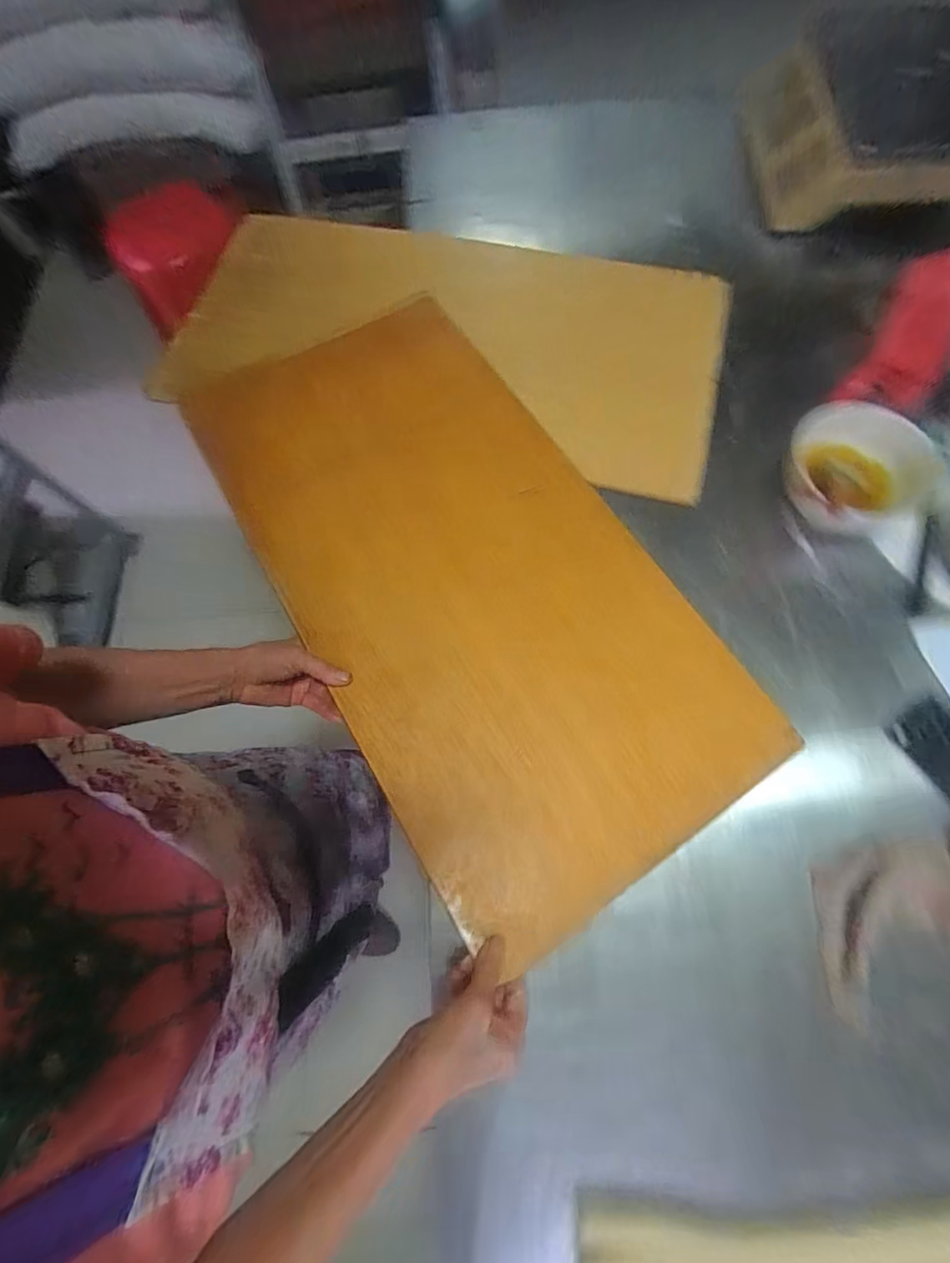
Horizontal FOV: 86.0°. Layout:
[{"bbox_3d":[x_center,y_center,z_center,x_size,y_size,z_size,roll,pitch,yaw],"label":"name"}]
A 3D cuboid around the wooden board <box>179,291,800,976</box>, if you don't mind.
[{"bbox_3d":[-0.038,-0.115,0.631,0.399,0.030,0.794,-27,67,-16],"label":"wooden board"}]

